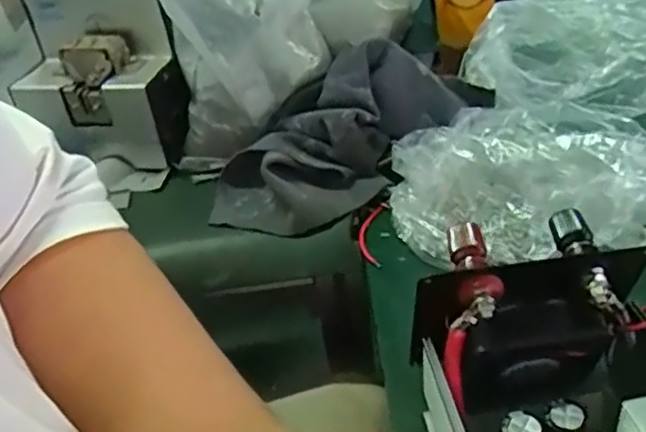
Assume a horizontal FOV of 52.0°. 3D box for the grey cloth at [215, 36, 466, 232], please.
[{"bbox_3d":[0.011,-0.064,0.503,0.220,0.066,0.108,-42,47,-19],"label":"grey cloth"}]

